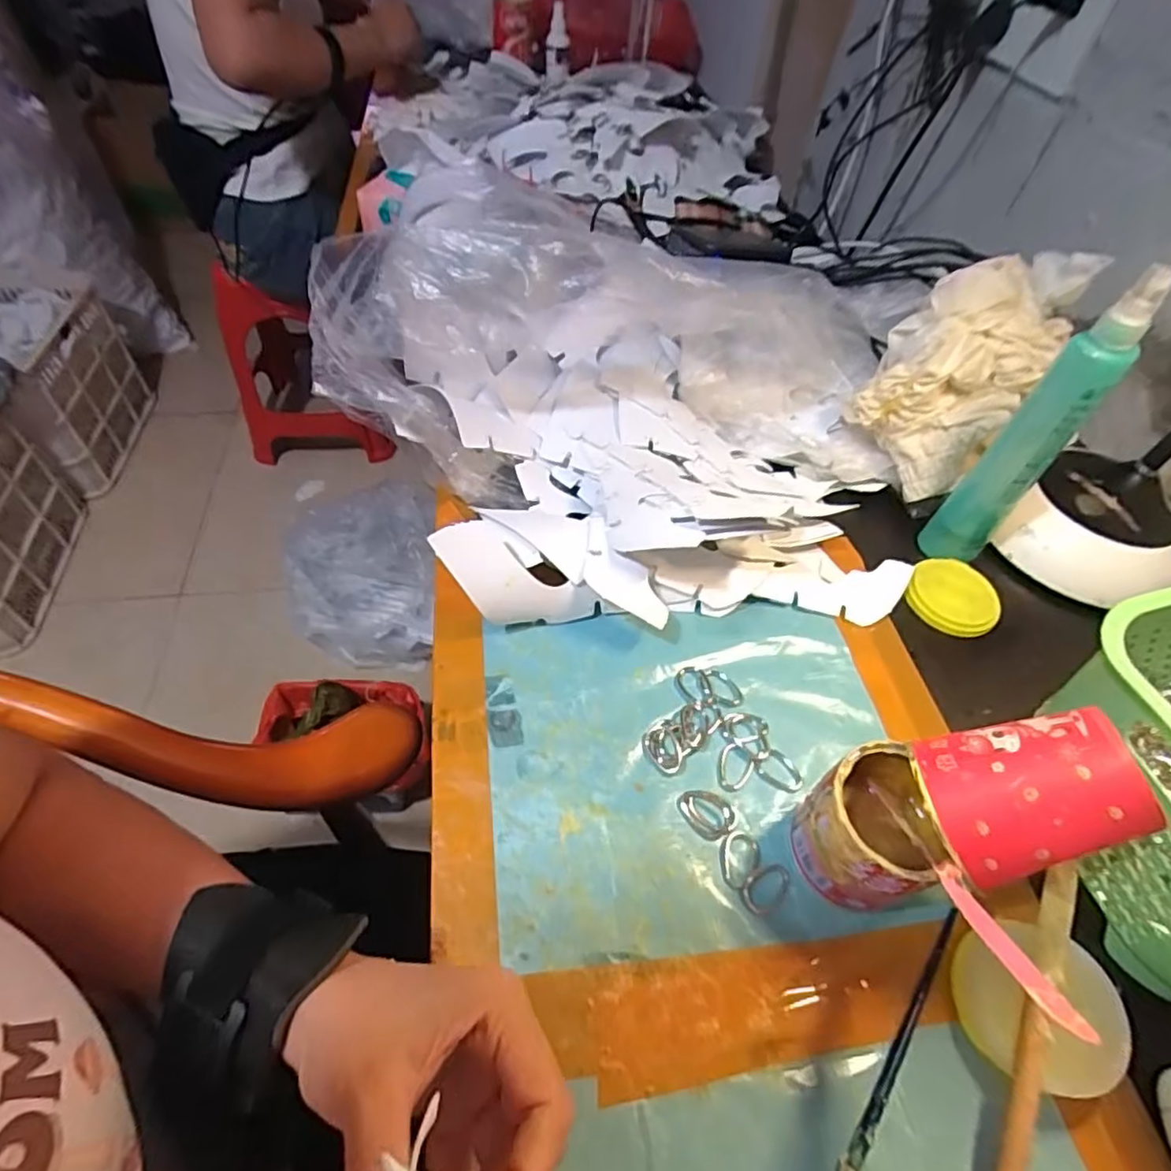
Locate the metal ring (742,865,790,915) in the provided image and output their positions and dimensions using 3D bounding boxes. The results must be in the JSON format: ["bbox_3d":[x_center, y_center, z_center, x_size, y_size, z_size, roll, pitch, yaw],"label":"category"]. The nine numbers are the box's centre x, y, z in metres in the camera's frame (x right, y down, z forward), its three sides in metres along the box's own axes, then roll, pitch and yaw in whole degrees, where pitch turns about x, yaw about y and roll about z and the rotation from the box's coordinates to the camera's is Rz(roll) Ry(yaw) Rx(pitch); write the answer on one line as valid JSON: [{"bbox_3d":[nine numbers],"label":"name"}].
[{"bbox_3d":[0.096,0.160,0.334,0.031,0.004,0.018,-26,58,-20],"label":"metal ring"}]

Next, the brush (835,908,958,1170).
[{"bbox_3d":[0.138,0.221,0.288,0.009,0.004,0.165,33,59,20],"label":"brush"}]

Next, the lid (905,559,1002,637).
[{"bbox_3d":[0.264,0.007,0.454,0.060,0.012,0.059,1,53,-2],"label":"lid"}]

